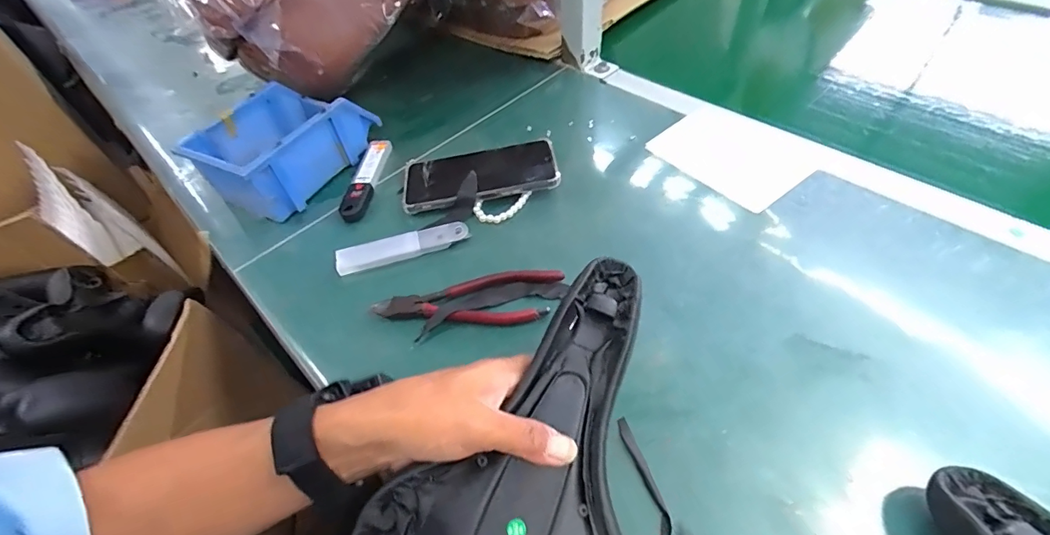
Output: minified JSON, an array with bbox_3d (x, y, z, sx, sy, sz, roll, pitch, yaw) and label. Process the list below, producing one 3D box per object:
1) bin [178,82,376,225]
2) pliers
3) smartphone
[{"bbox_3d":[-0.274,-0.144,0.528,0.115,0.072,0.171,20,56,21],"label":"bin"},{"bbox_3d":[-0.050,0.027,0.405,0.163,0.009,0.051,-4,50,3],"label":"pliers"},{"bbox_3d":[-0.051,-0.102,0.508,0.171,0.017,0.086,-11,48,4],"label":"smartphone"}]

